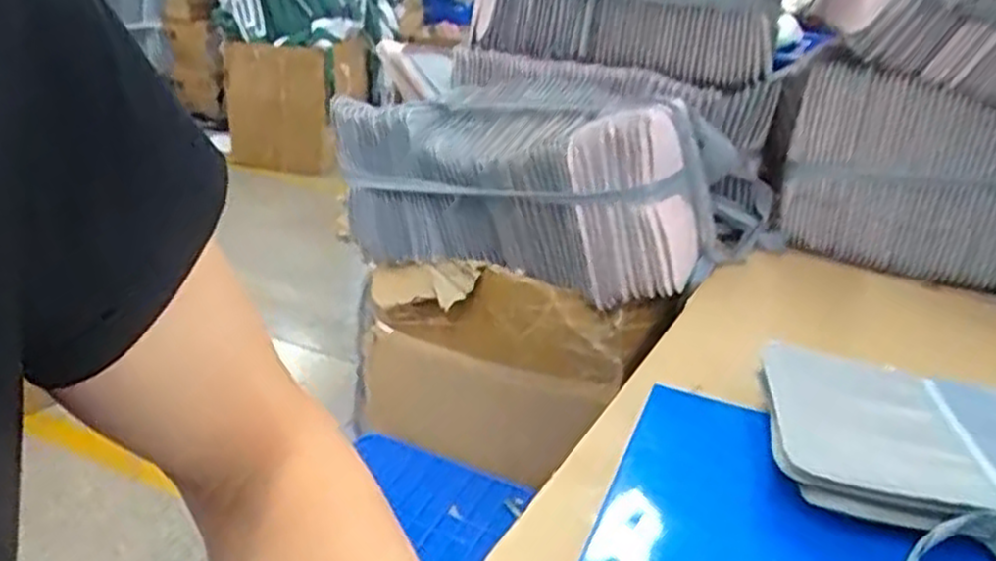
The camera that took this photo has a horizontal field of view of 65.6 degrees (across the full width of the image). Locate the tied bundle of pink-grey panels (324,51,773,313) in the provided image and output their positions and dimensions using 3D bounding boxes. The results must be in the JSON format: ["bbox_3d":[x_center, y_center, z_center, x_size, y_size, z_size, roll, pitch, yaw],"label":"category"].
[{"bbox_3d":[0.093,-0.165,1.118,0.540,0.221,0.363,13,27,18],"label":"tied bundle of pink-grey panels"}]

